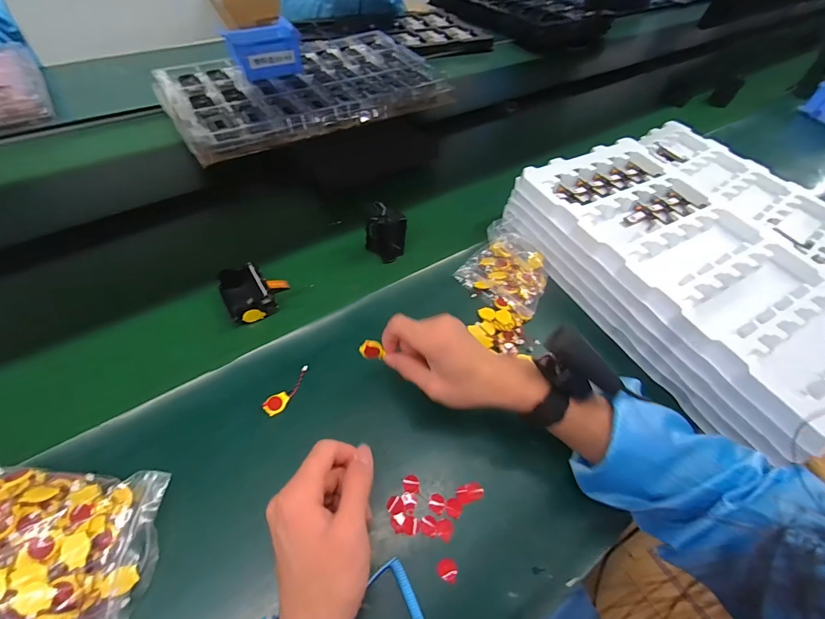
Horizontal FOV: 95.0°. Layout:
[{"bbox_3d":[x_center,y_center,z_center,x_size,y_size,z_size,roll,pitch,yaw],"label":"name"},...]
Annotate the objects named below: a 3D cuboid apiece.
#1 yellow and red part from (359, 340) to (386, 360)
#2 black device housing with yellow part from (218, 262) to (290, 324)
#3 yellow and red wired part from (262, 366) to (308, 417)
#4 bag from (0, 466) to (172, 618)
[{"bbox_3d":[-0.040,0.040,0.372,0.023,0.018,0.006,14,11,-8],"label":"yellow and red part"},{"bbox_3d":[-0.196,-0.025,0.472,0.076,0.038,0.070,-24,58,-21],"label":"black device housing with yellow part"},{"bbox_3d":[-0.132,0.087,0.403,0.019,0.006,0.061,35,58,20],"label":"yellow and red wired part"},{"bbox_3d":[-0.289,0.182,0.297,0.157,0.035,0.104,6,53,-1],"label":"bag"}]

